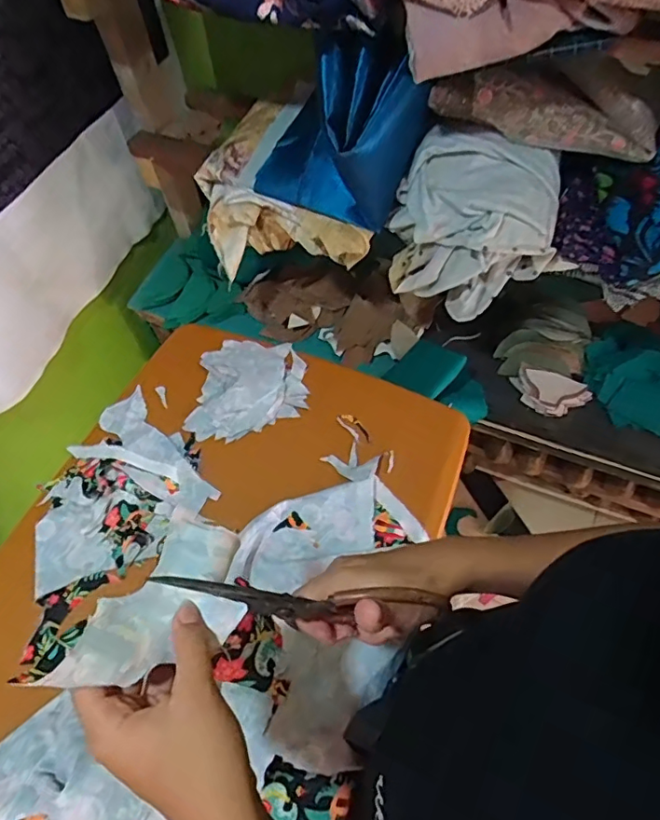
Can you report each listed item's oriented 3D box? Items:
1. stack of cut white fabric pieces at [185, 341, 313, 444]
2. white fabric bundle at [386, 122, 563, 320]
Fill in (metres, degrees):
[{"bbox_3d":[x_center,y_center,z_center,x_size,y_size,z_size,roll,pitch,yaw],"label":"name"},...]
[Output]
[{"bbox_3d":[-0.112,-0.035,0.763,0.154,0.016,0.166,1,58,3],"label":"stack of cut white fabric pieces"},{"bbox_3d":[0.177,-0.232,0.669,0.183,0.163,0.142,17,61,13],"label":"white fabric bundle"}]

